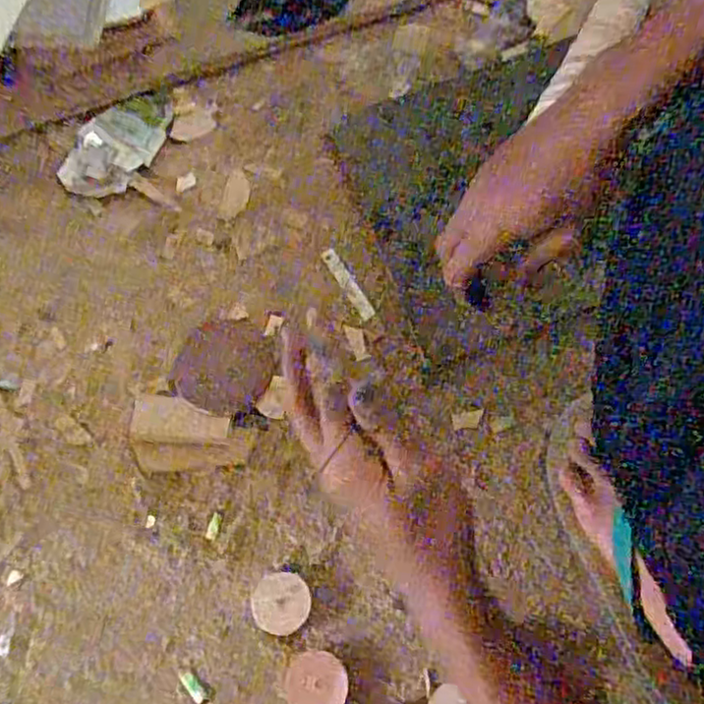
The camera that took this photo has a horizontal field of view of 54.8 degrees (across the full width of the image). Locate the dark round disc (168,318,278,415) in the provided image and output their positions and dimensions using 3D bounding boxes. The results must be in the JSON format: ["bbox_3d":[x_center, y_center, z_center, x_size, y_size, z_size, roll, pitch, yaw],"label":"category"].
[{"bbox_3d":[-0.125,0.014,0.677,0.088,0.006,0.100,38,77,2],"label":"dark round disc"}]

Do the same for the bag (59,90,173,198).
[{"bbox_3d":[-0.254,-0.225,0.741,0.077,0.015,0.139,44,84,4],"label":"bag"}]

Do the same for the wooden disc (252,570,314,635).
[{"bbox_3d":[-0.063,0.221,0.601,0.051,0.004,0.050,-1,72,2],"label":"wooden disc"}]

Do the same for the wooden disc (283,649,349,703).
[{"bbox_3d":[-0.030,0.280,0.570,0.053,0.006,0.051,-1,72,2],"label":"wooden disc"}]

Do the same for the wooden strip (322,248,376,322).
[{"bbox_3d":[-0.004,-0.071,0.699,0.015,0.004,0.085,-33,85,-11],"label":"wooden strip"}]

